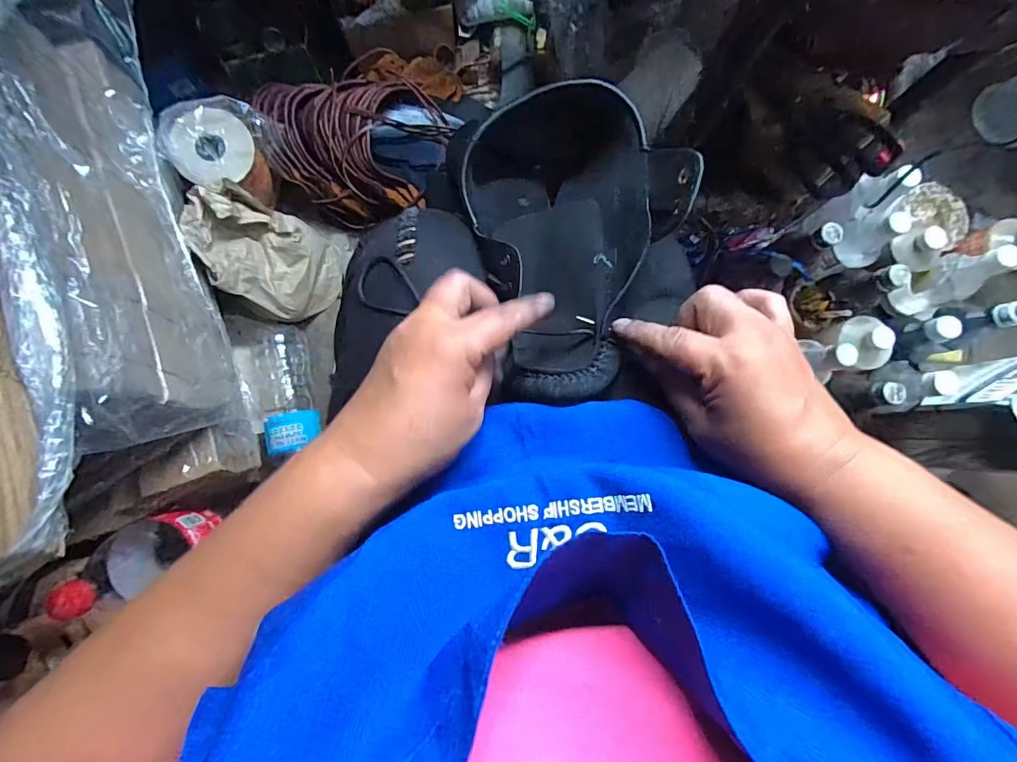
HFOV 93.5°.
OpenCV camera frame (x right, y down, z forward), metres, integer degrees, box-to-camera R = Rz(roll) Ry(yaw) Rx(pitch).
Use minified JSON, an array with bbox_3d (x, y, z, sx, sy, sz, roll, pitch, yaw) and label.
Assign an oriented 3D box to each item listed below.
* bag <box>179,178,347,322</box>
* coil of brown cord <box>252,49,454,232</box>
[{"bbox_3d":[-0.340,-0.168,0.664,0.050,0.202,0.141,24,89,46],"label":"bag"},{"bbox_3d":[-0.217,-0.358,0.711,0.252,0.092,0.208,-32,85,-5],"label":"coil of brown cord"}]

